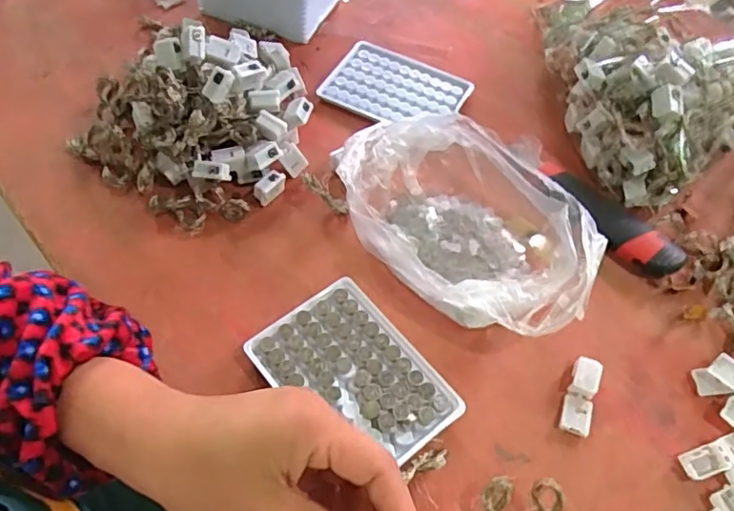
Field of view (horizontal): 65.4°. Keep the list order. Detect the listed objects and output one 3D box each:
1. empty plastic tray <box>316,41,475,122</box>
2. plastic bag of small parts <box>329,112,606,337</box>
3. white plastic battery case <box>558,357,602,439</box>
[{"bbox_3d":[0.029,-0.166,0.561,0.128,0.009,0.092,23,59,11],"label":"empty plastic tray"},{"bbox_3d":[0.076,-0.027,0.452,0.216,0.061,0.136,38,62,19],"label":"plastic bag of small parts"},{"bbox_3d":[0.151,0.099,0.403,0.020,0.010,0.054,20,59,9],"label":"white plastic battery case"}]

